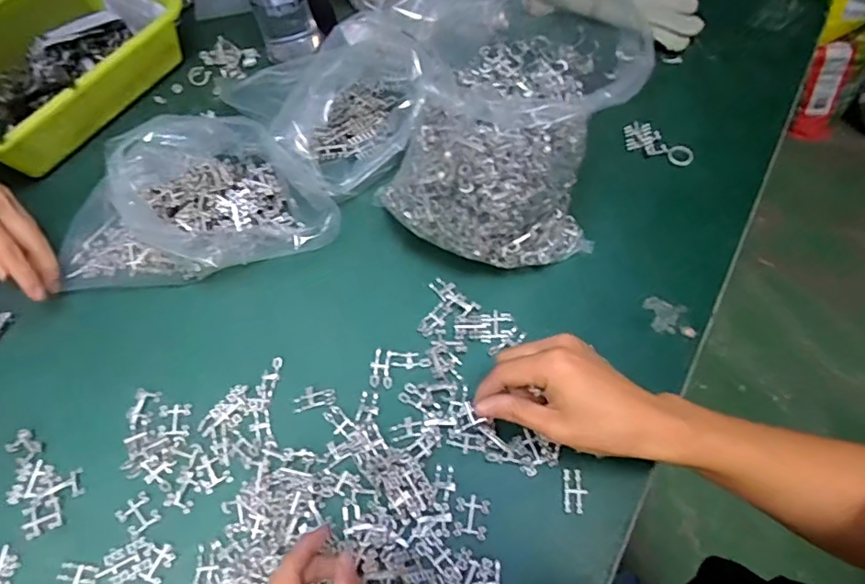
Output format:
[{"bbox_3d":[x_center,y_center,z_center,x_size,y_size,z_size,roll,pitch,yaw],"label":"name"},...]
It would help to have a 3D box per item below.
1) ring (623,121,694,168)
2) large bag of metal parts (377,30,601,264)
[{"bbox_3d":[0.222,-0.146,0.529,0.035,0.015,0.072,-38,68,-17],"label":"ring"},{"bbox_3d":[0.061,-0.094,0.436,0.138,0.139,0.152,41,70,20],"label":"large bag of metal parts"}]

